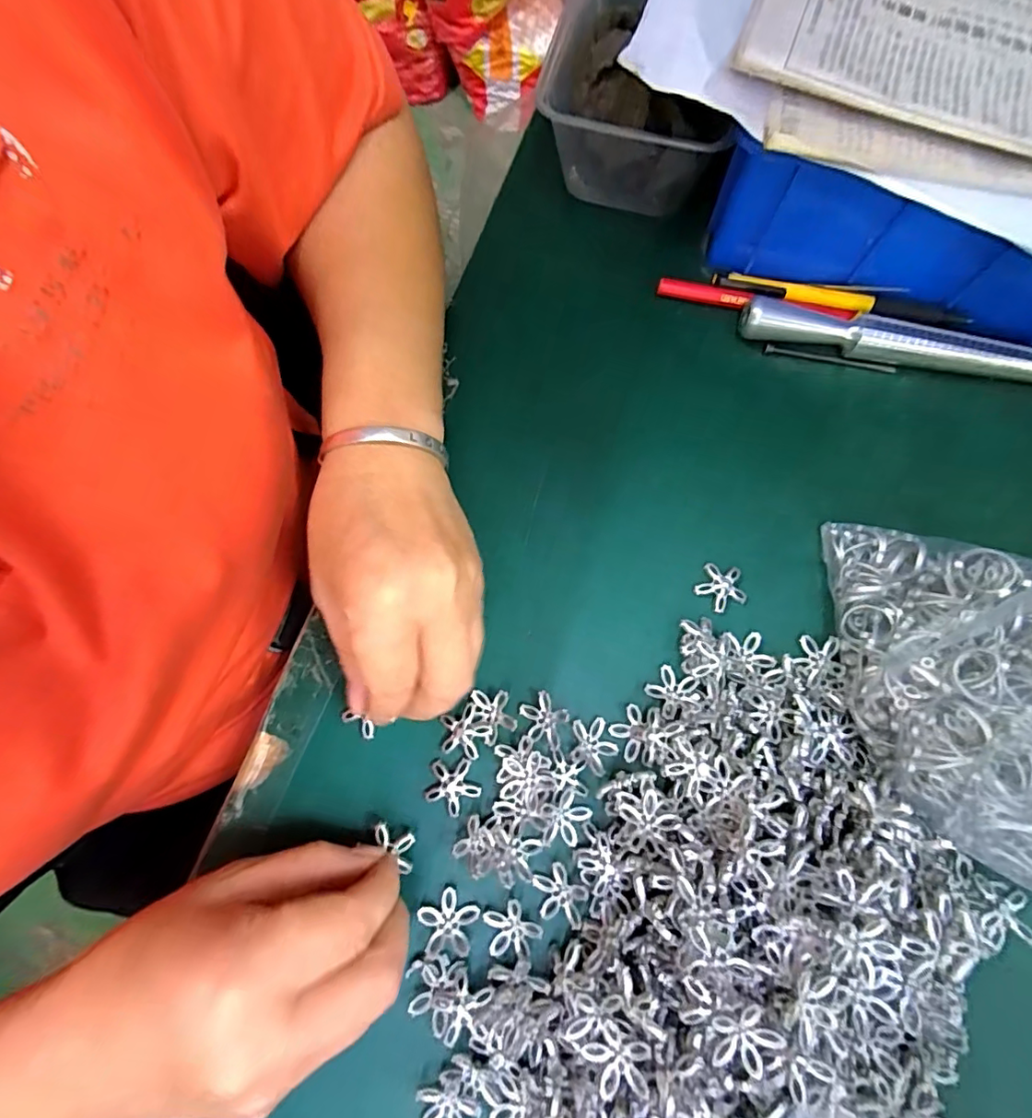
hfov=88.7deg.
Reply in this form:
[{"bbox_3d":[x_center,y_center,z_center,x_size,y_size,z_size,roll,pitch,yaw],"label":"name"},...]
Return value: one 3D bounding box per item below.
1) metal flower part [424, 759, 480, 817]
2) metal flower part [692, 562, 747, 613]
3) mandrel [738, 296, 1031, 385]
[{"bbox_3d":[-0.029,0.107,0.246,0.024,0.005,0.023,0,76,0],"label":"metal flower part"},{"bbox_3d":[0.104,0.014,0.270,0.023,0.005,0.024,0,76,0],"label":"metal flower part"},{"bbox_3d":[0.241,-0.114,0.293,0.230,0.022,0.017,11,76,3],"label":"mandrel"}]

